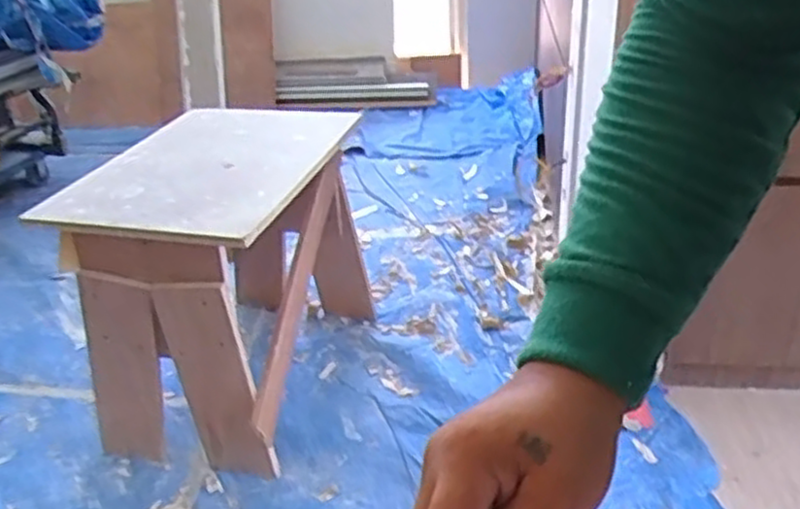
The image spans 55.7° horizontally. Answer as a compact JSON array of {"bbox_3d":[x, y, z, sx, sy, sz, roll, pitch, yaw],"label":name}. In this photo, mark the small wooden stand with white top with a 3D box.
[{"bbox_3d":[-0.327,0.026,1.617,0.410,0.541,0.670,5,30,16],"label":"small wooden stand with white top"}]

